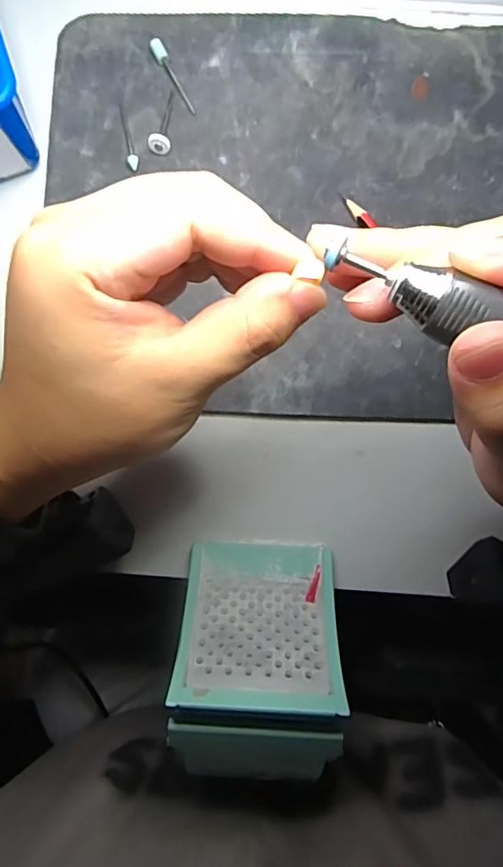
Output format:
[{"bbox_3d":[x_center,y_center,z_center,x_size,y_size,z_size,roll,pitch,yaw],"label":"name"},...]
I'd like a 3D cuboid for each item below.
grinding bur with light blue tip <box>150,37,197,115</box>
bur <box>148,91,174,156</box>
[{"bbox_3d":[-0.047,-0.210,0.303,0.008,0.006,0.048,-26,86,-2],"label":"grinding bur with light blue tip"},{"bbox_3d":[-0.051,-0.182,0.301,0.012,0.010,0.040,8,72,1],"label":"bur"}]

